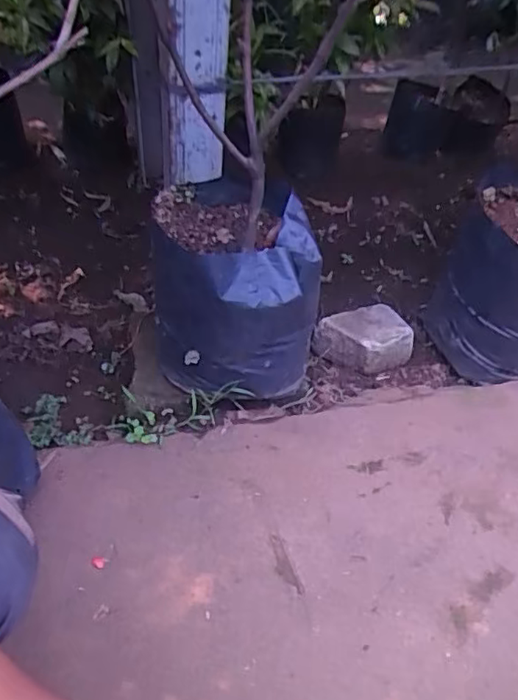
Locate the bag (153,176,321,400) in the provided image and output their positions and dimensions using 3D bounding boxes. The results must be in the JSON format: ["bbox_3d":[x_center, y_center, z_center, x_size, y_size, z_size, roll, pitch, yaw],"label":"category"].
[{"bbox_3d":[-0.032,-0.088,0.790,0.209,0.193,0.229,3,47,-4],"label":"bag"}]

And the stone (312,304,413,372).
[{"bbox_3d":[0.168,-0.006,0.982,0.151,0.086,0.100,-13,51,-19],"label":"stone"}]

